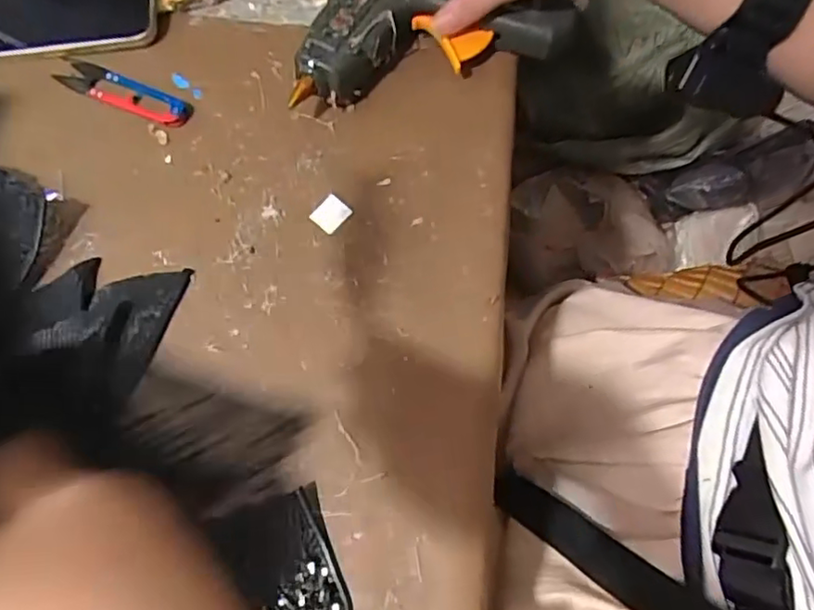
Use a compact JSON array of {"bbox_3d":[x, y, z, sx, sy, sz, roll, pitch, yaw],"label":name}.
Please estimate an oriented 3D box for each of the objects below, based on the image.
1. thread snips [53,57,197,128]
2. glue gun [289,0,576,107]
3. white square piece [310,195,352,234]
[{"bbox_3d":[-0.214,-0.160,0.454,0.116,0.009,0.026,23,71,11],"label":"thread snips"},{"bbox_3d":[0.009,-0.215,0.441,0.190,0.044,0.119,-13,69,-3],"label":"glue gun"},{"bbox_3d":[-0.052,-0.062,0.408,0.021,0.005,0.022,39,75,16],"label":"white square piece"}]

